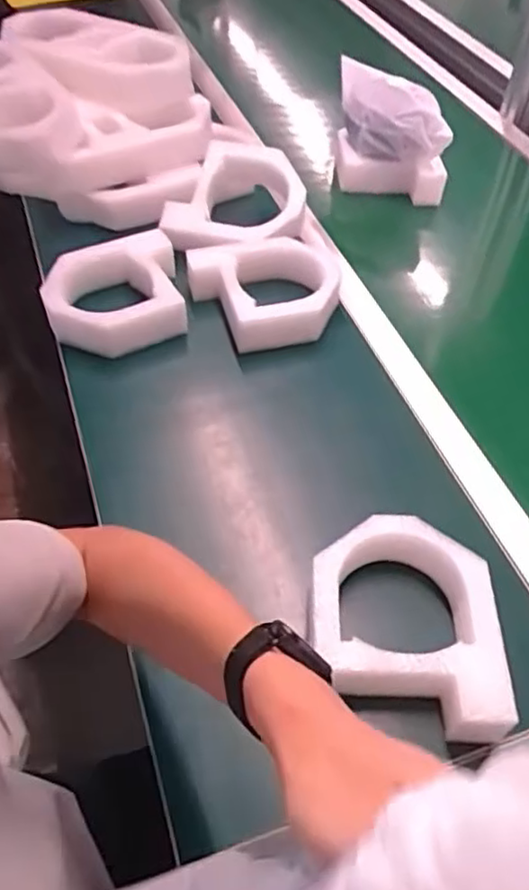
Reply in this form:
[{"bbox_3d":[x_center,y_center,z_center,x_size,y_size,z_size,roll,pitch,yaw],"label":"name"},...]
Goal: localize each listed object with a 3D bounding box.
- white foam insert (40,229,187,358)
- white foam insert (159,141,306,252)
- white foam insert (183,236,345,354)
[{"bbox_3d":[-0.178,-0.185,0.794,0.151,0.066,0.153,-9,50,-7],"label":"white foam insert"},{"bbox_3d":[-0.043,-0.319,0.884,0.184,0.070,0.146,-5,81,-3],"label":"white foam insert"},{"bbox_3d":[0.009,-0.187,0.806,0.173,0.050,0.147,-14,51,-11],"label":"white foam insert"}]

